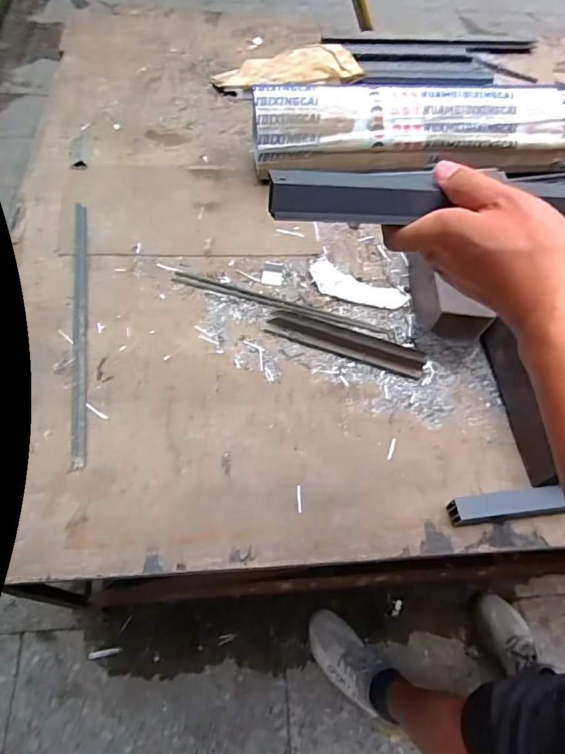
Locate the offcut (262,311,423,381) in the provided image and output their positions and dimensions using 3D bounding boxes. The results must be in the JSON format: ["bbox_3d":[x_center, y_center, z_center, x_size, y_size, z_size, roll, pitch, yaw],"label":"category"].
[{"bbox_3d":[0.090,-0.051,0.698,0.230,0.020,0.038,19,61,6],"label":"offcut"}]

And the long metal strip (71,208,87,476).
[{"bbox_3d":[-0.286,-0.083,0.680,0.018,0.010,0.441,-9,61,-7],"label":"long metal strip"}]

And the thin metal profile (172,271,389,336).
[{"bbox_3d":[-0.004,-0.114,0.733,0.332,0.011,0.022,15,61,4],"label":"thin metal profile"}]

